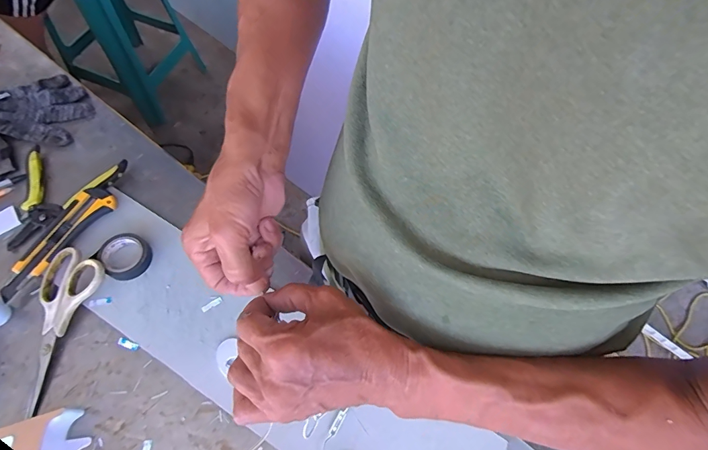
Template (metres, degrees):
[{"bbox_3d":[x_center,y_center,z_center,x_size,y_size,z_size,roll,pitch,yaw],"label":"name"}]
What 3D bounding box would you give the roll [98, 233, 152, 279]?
[{"bbox_3d":[-0.289,0.037,0.492,0.054,0.017,0.062,-39,72,-20],"label":"roll"}]

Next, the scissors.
[{"bbox_3d":[-0.359,0.116,0.455,0.074,0.008,0.176,14,75,12],"label":"scissors"}]

